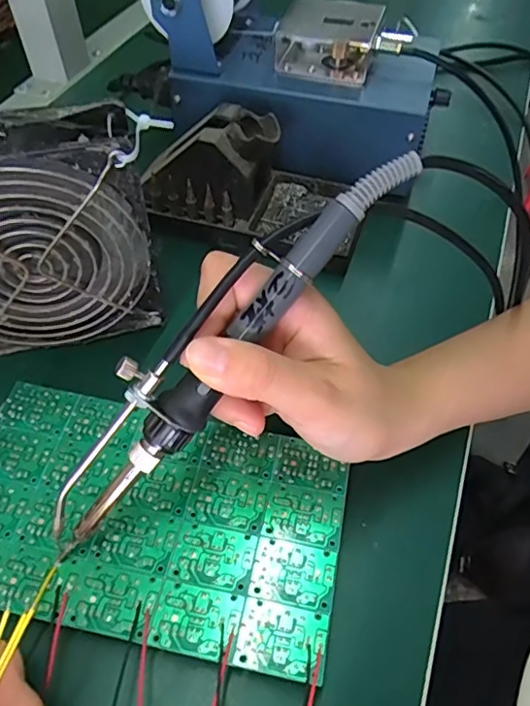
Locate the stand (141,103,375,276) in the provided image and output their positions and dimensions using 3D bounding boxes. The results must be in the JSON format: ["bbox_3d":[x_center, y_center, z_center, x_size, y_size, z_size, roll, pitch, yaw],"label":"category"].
[{"bbox_3d":[-0.006,-0.119,0.366,0.146,0.067,0.076,13,54,9],"label":"stand"}]

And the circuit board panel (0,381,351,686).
[{"bbox_3d":[-0.054,0.075,0.252,0.172,0.016,0.100,10,54,7],"label":"circuit board panel"}]

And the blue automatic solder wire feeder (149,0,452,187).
[{"bbox_3d":[0.019,-0.206,0.389,0.212,0.125,0.112,22,56,15],"label":"blue automatic solder wire feeder"}]

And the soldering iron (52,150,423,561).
[{"bbox_3d":[-0.020,-0.002,0.214,0.197,0.032,0.029,-48,63,2],"label":"soldering iron"}]

